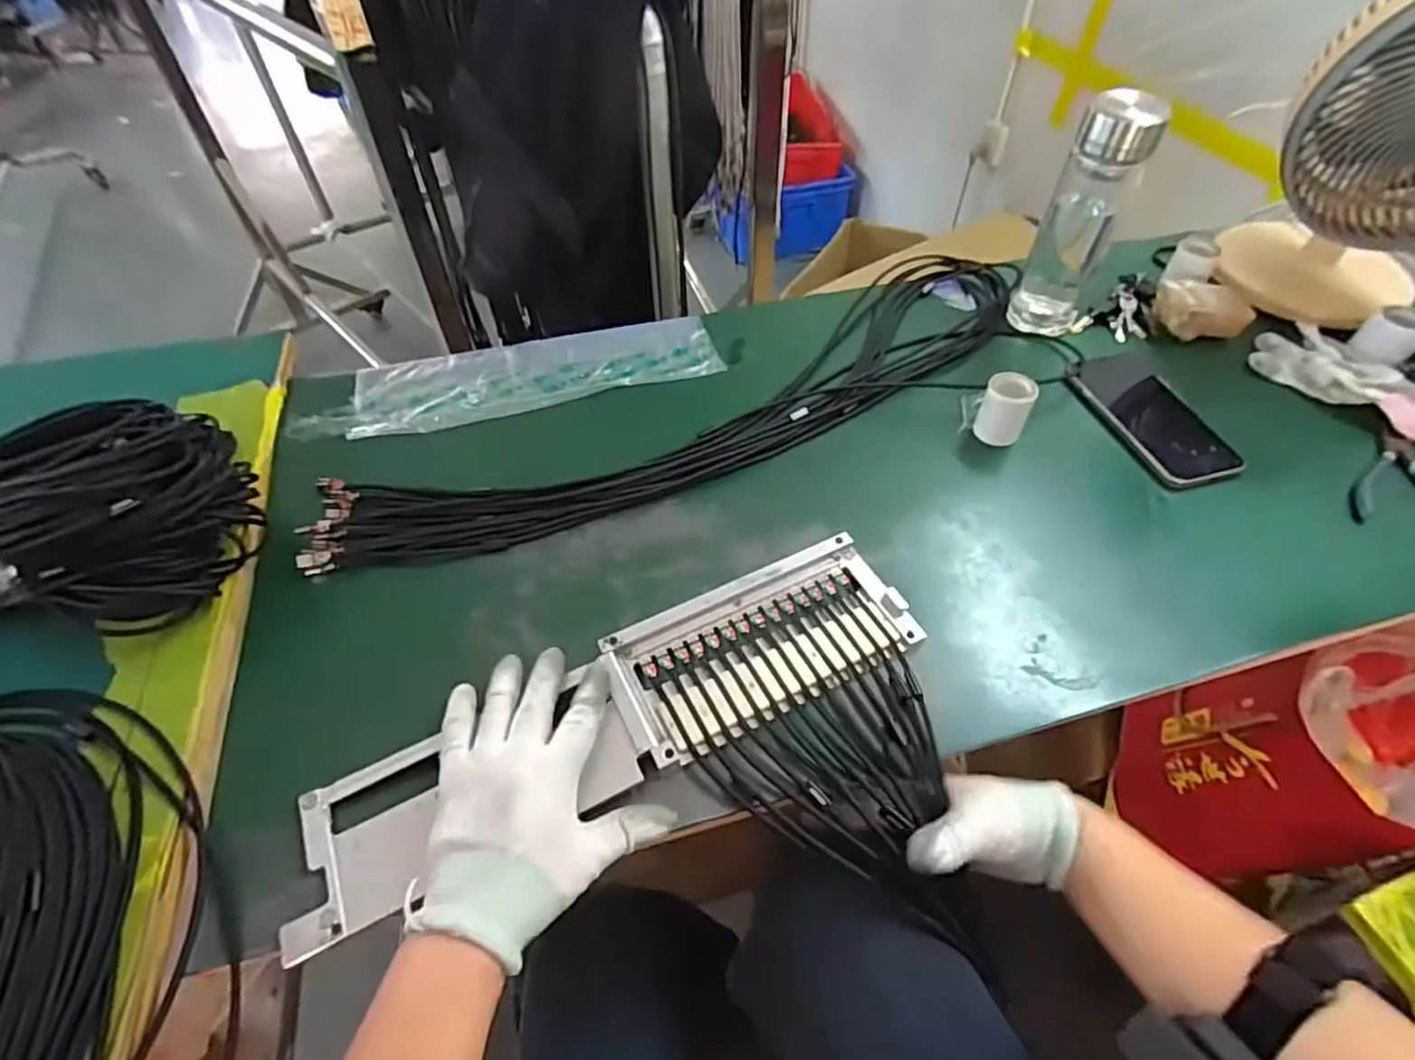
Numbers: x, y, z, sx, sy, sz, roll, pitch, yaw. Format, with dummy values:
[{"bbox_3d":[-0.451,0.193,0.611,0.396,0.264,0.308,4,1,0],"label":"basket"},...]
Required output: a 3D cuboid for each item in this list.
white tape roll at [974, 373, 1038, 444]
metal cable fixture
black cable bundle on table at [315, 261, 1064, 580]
[{"bbox_3d":[0.259,-0.106,0.593,0.039,0.050,0.037,0,50,0],"label":"white tape roll"},{"bbox_3d":[-0.049,0.114,0.433,0.398,0.017,0.100,-24,55,-19],"label":"metal cable fixture"},{"bbox_3d":[0.004,-0.124,0.636,0.700,0.031,0.191,-18,54,-13],"label":"black cable bundle on table"}]

